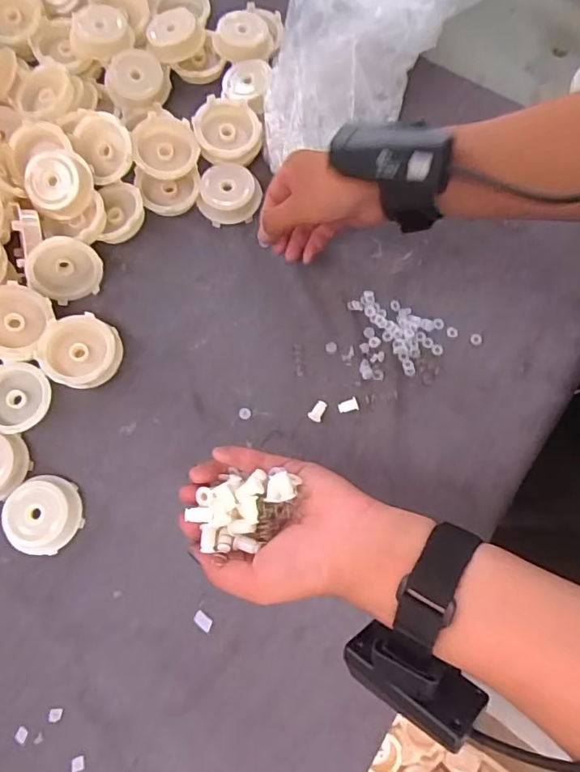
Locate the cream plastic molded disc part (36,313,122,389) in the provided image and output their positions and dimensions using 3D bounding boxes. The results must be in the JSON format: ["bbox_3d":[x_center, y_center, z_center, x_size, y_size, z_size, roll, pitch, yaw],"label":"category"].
[{"bbox_3d":[-0.168,-0.028,0.430,0.059,0.016,0.059,0,90,-12],"label":"cream plastic molded disc part"}]

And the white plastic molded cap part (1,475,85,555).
[{"bbox_3d":[-0.186,0.096,0.407,0.053,0.018,0.055,0,75,-1],"label":"white plastic molded cap part"}]

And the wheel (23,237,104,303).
[{"bbox_3d":[-0.187,-0.097,0.450,0.057,0.053,0.018,-19,43,-6],"label":"wheel"}]

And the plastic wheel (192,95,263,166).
[{"bbox_3d":[-0.056,-0.230,0.490,0.058,0.024,0.061,0,75,-1],"label":"plastic wheel"}]

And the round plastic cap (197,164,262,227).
[{"bbox_3d":[-0.054,-0.173,0.477,0.049,0.030,0.053,15,75,3],"label":"round plastic cap"}]

